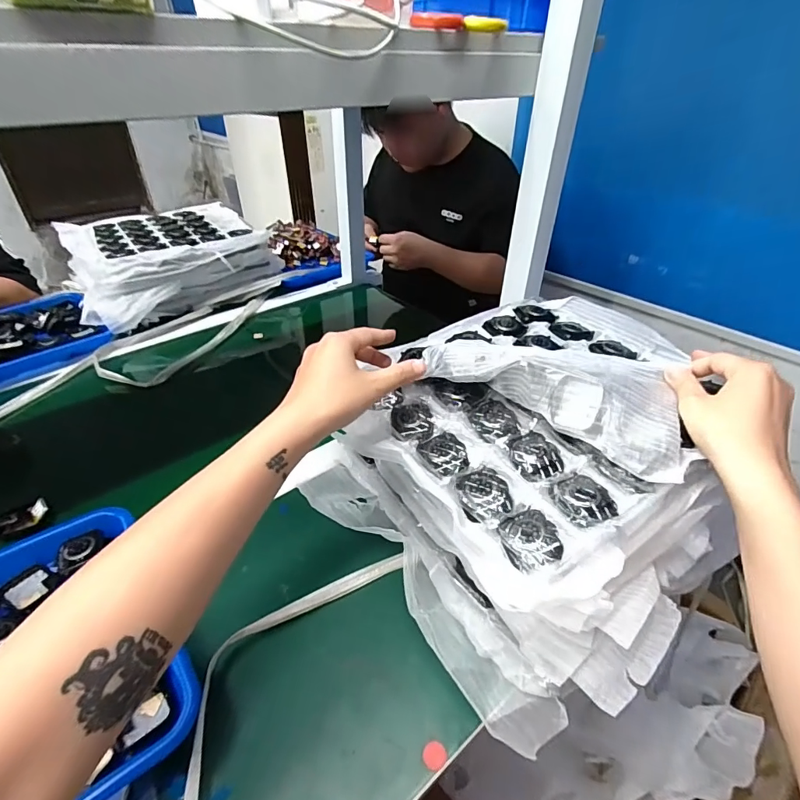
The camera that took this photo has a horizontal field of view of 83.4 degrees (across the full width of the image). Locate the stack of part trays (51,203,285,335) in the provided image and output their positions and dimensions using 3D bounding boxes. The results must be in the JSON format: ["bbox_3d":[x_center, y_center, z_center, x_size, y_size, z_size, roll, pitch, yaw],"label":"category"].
[{"bbox_3d":[-0.473,-0.292,0.931,0.349,0.111,0.316,-25,44,-29],"label":"stack of part trays"}]

